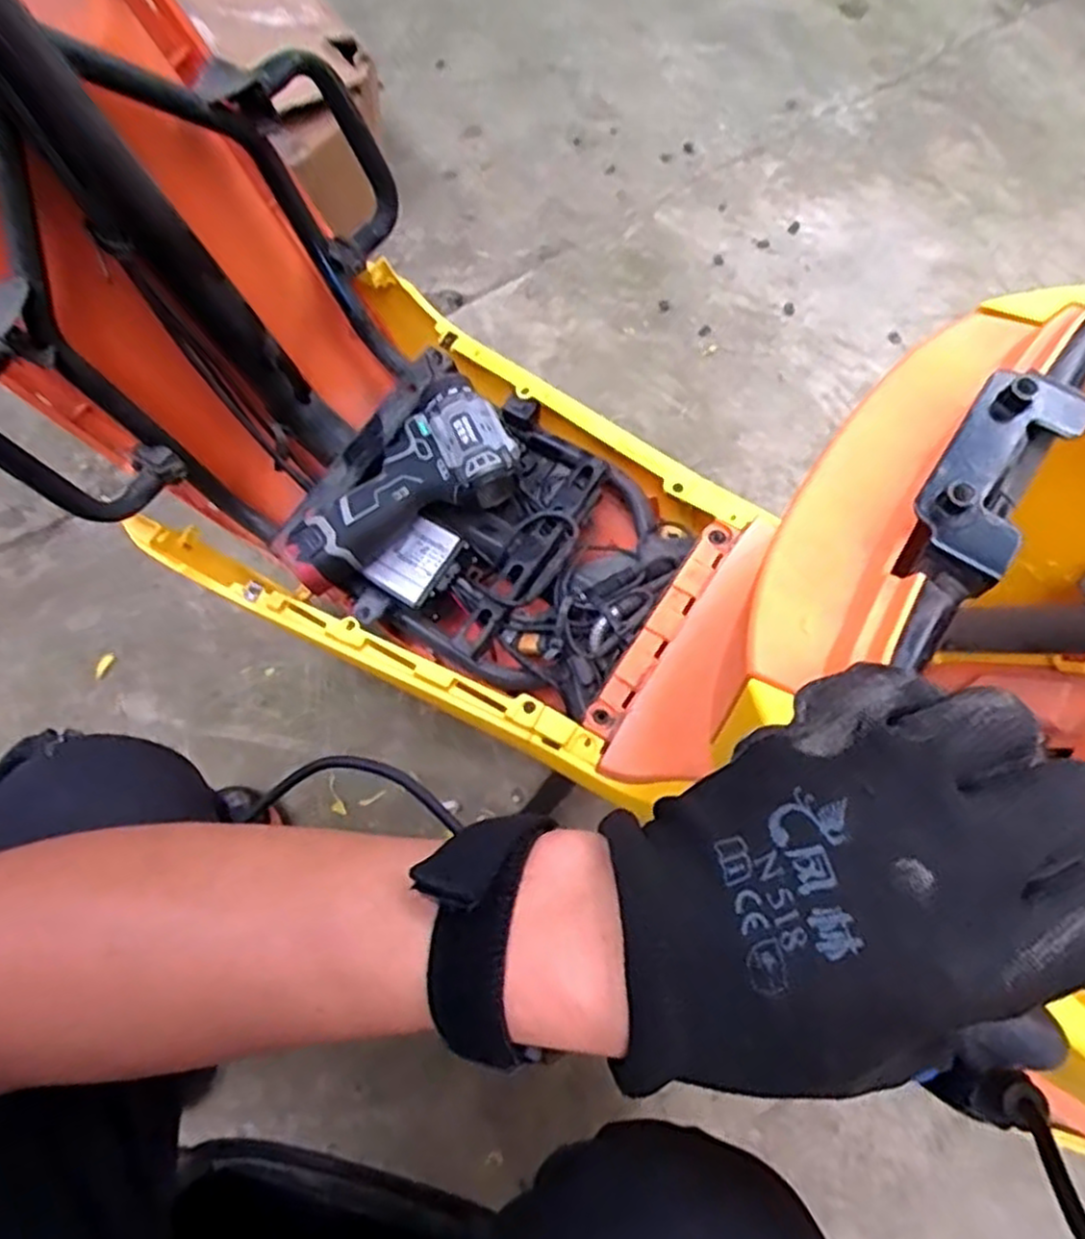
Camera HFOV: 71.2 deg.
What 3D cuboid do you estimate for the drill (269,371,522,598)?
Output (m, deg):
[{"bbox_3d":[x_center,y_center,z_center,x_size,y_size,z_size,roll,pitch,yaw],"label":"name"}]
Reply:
[{"bbox_3d":[-0.116,-0.100,0.607,0.200,0.056,0.094,-39,71,-3],"label":"drill"}]

